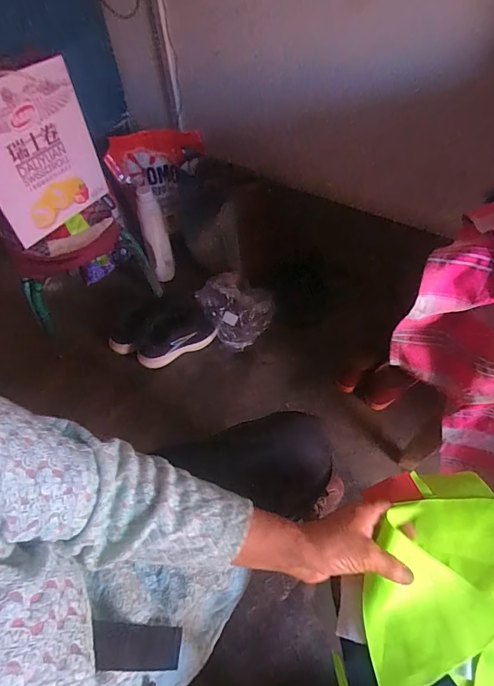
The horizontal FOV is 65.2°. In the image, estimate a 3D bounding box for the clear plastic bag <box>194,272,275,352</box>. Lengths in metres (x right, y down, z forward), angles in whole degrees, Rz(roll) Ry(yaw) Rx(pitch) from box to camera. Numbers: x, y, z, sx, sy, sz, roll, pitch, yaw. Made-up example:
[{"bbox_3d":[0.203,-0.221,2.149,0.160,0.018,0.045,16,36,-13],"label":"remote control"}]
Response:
[{"bbox_3d":[-0.036,-0.087,1.062,0.212,0.148,0.139,5,55,5],"label":"clear plastic bag"}]

